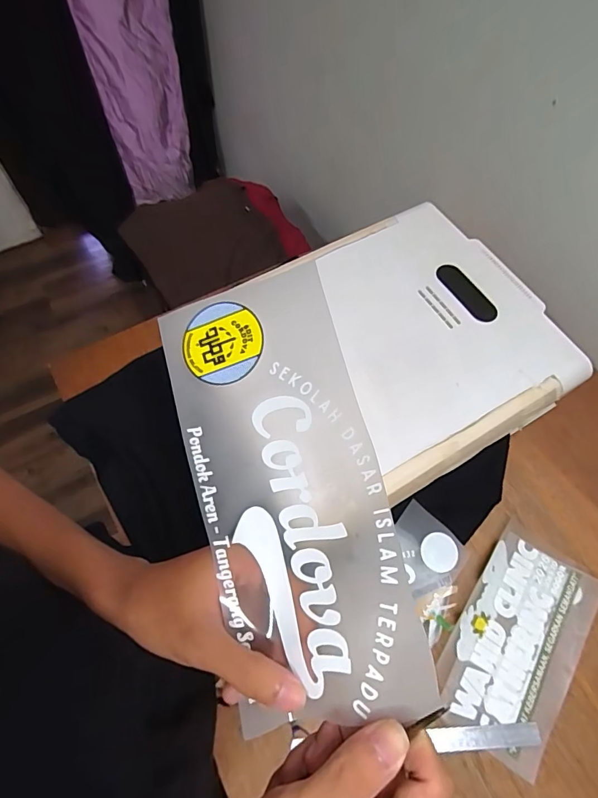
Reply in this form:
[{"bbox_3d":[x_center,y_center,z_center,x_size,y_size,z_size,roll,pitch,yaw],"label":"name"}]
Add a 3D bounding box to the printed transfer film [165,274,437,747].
[{"bbox_3d":[-0.010,0.045,0.245,0.108,0.014,0.243,-19,74,14],"label":"printed transfer film"}]

